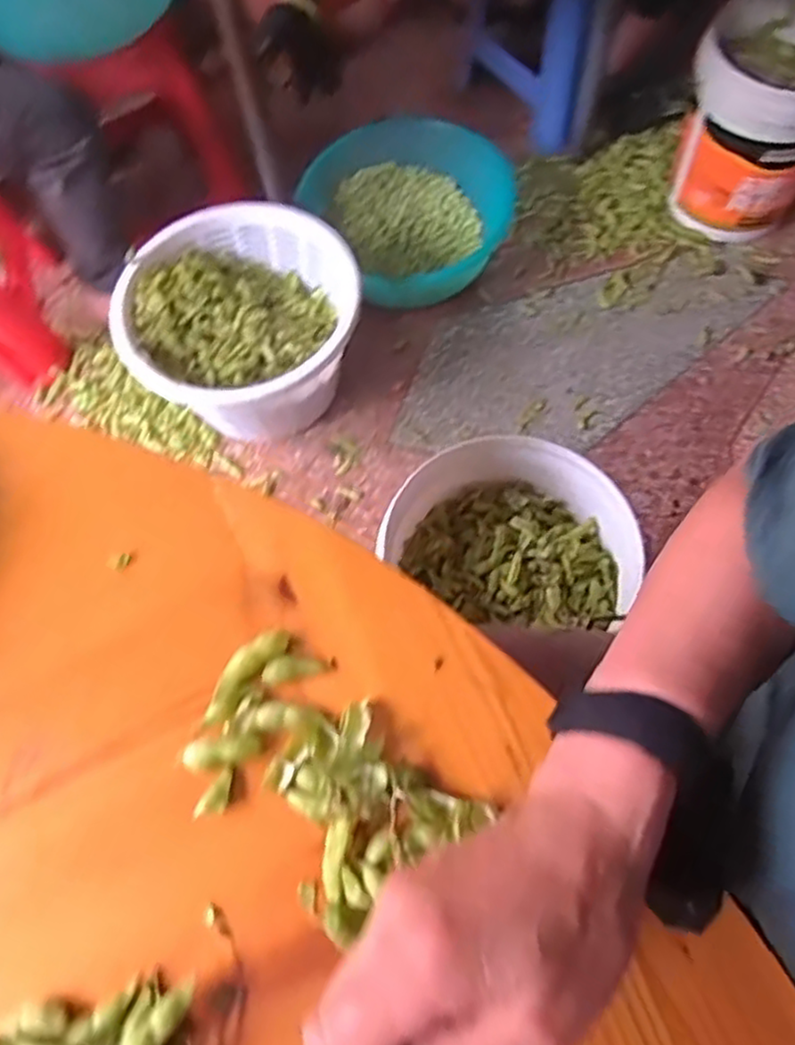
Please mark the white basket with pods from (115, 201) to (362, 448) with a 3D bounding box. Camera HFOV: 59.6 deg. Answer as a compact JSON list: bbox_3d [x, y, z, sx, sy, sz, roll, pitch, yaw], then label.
[{"bbox_3d":[-0.253,-0.320,1.218,0.392,0.231,0.369,-32,68,-10],"label":"white basket with pods"}]

